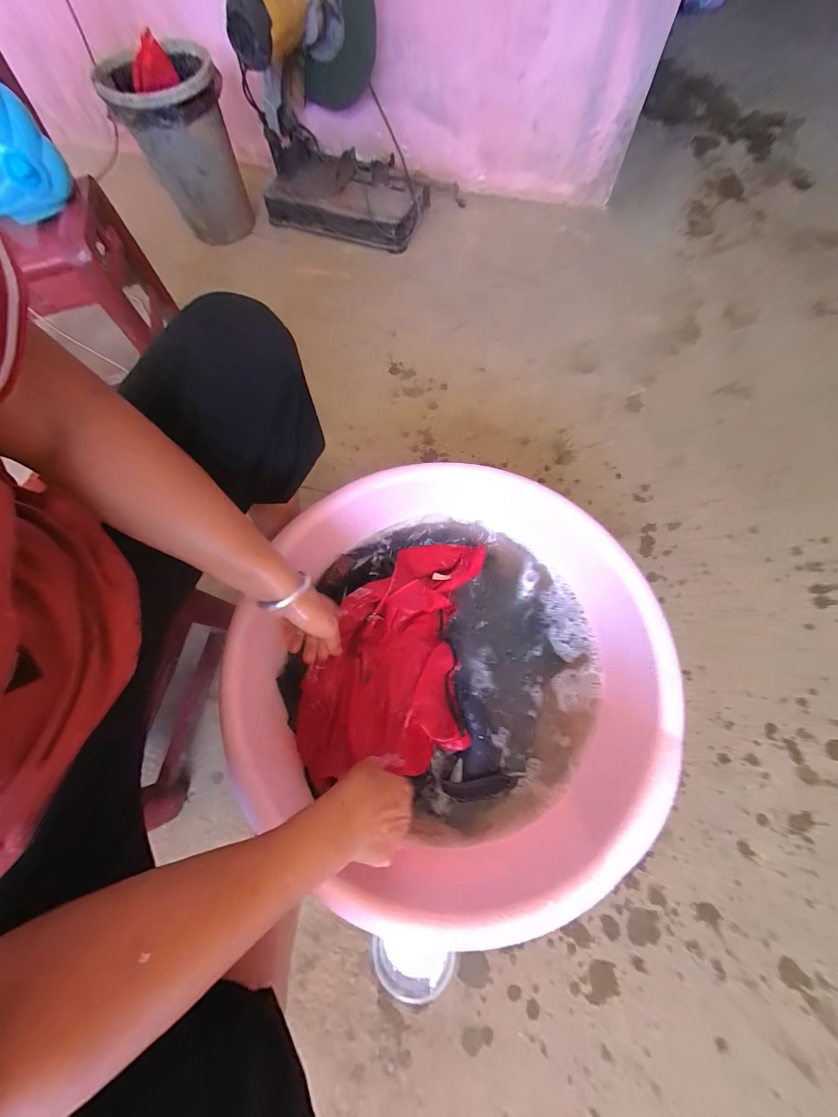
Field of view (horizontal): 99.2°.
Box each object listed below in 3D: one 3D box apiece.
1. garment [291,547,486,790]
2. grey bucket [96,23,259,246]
[{"bbox_3d":[-0.037,0.130,0.543,0.231,0.058,0.350,7,70,4],"label":"garment"},{"bbox_3d":[-0.561,-0.998,0.903,0.226,0.313,0.260,-18,70,-5],"label":"grey bucket"}]

